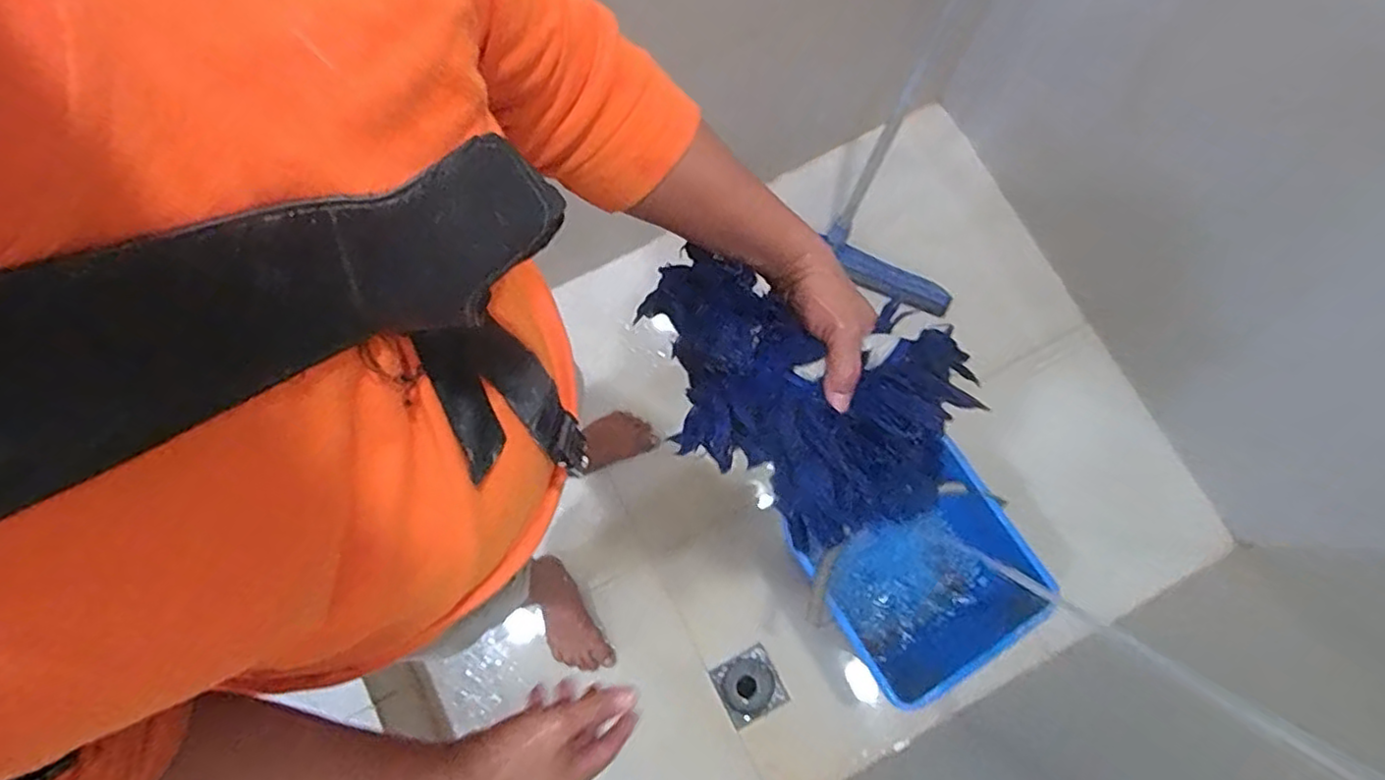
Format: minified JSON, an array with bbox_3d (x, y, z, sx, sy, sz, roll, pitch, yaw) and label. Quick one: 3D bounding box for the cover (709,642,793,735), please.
[{"bbox_3d":[0.106,0.563,1.285,0.113,0.019,0.117,-28,78,-7],"label":"cover"}]

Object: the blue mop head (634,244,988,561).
[{"bbox_3d":[0.080,-0.002,0.534,0.265,0.070,0.176,36,78,8],"label":"blue mop head"}]

